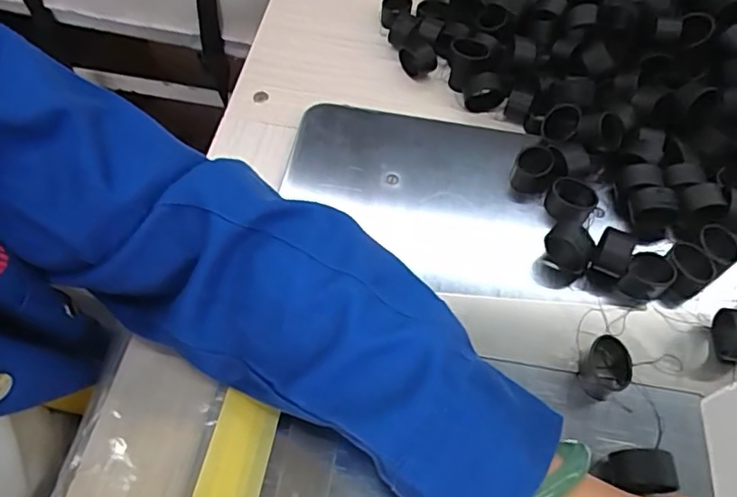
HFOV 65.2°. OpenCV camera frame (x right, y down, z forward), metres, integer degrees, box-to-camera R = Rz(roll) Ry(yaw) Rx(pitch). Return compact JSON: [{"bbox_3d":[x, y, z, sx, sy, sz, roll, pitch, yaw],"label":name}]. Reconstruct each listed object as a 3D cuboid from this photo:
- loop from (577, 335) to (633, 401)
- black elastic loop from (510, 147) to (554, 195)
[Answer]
[{"bbox_3d":[0.138,0.069,0.337,0.027,0.017,0.029,2,57,-3],"label":"loop"},{"bbox_3d":[0.119,-0.056,0.420,0.026,0.020,0.031,21,58,9],"label":"black elastic loop"}]

